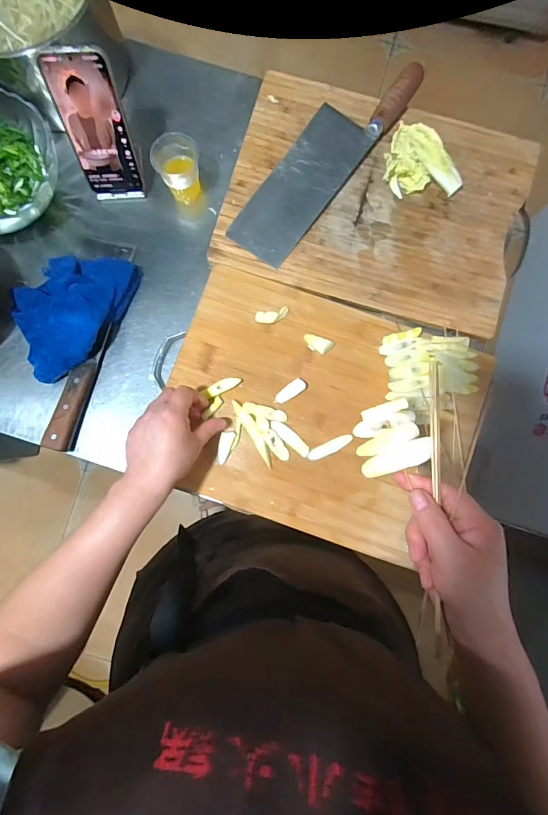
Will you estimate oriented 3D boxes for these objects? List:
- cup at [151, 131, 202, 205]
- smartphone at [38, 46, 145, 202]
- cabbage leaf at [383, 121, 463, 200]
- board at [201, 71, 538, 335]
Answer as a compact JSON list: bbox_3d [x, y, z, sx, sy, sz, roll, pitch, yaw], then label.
[{"bbox_3d":[-0.127,-0.321,0.513,0.055,0.068,0.054,0,84,-2],"label":"cup"},{"bbox_3d":[-0.217,-0.337,0.472,0.072,0.161,0.008,-3,56,-2],"label":"smartphone"},{"bbox_3d":[0.199,-0.335,0.510,0.094,0.031,0.092,1,84,-1],"label":"cabbage leaf"},{"bbox_3d":[0.135,-0.279,0.514,0.383,0.026,0.277,16,84,0],"label":"board"}]

